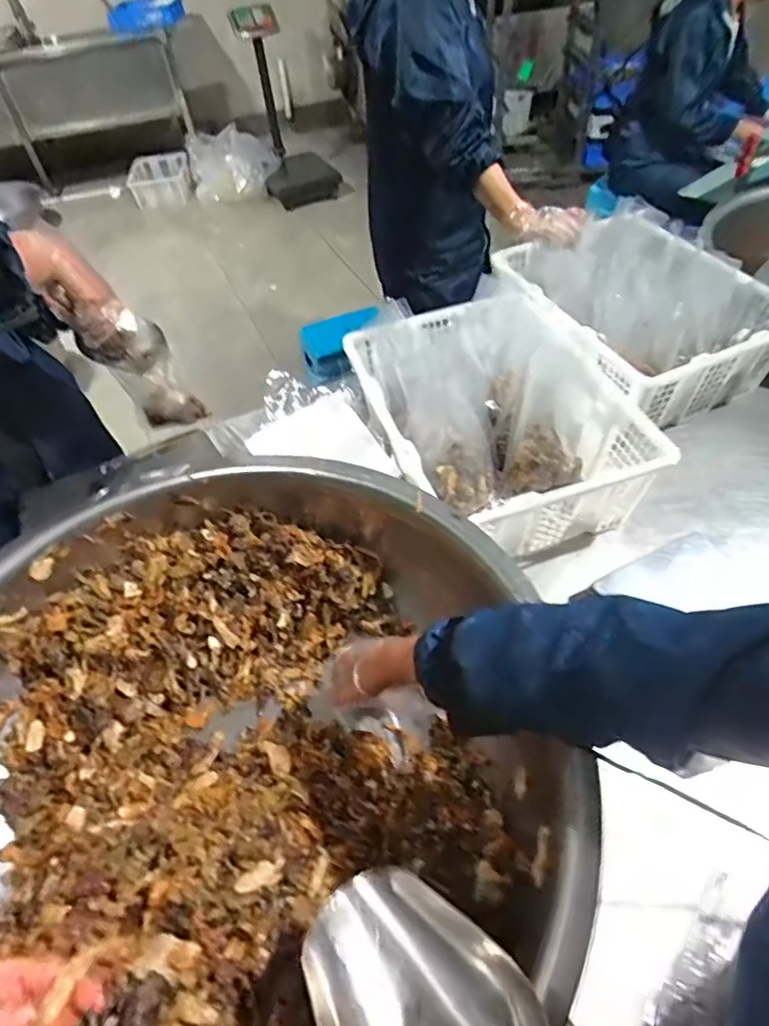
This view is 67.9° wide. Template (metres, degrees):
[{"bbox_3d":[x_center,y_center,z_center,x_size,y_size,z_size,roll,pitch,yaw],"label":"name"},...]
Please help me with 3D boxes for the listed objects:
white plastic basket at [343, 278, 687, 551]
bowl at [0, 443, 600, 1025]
[{"bbox_3d":[0.178,-0.153,0.956,0.361,0.180,0.485,-17,51,-9],"label":"white plastic basket"},{"bbox_3d":[-0.173,0.264,0.632,0.699,0.191,0.691,-3,50,3],"label":"bowl"}]

